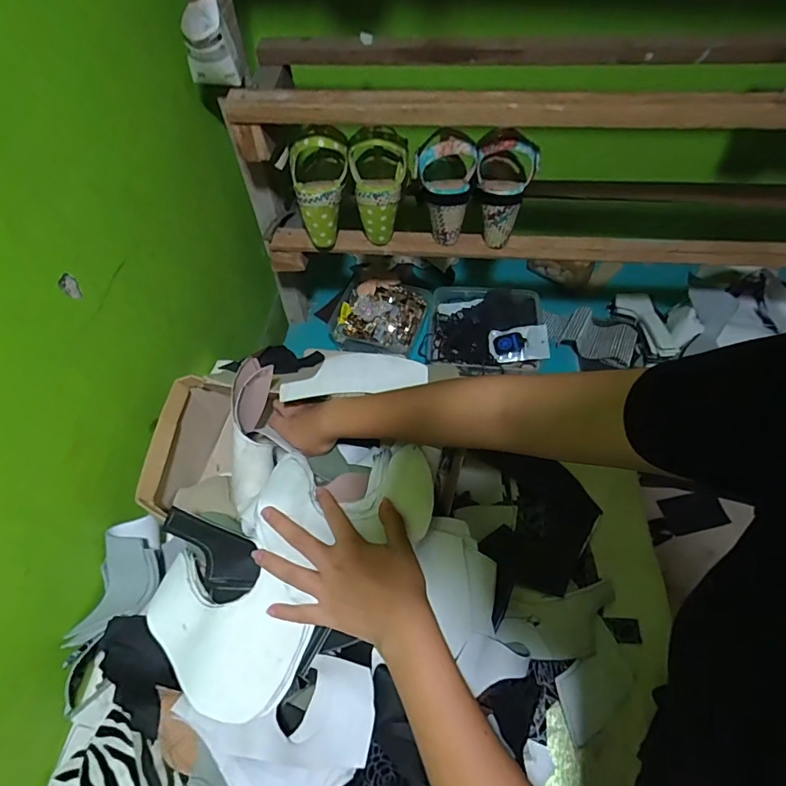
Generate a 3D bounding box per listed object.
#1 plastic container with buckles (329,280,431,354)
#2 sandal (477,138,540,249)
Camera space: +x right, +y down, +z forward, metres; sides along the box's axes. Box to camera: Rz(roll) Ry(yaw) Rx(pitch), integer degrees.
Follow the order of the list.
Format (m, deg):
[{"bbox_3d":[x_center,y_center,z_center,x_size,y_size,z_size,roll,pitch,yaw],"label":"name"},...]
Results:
[{"bbox_3d":[-0.024,-0.139,0.887,0.158,0.059,0.172,16,56,13],"label":"plastic container with buckles"},{"bbox_3d":[0.145,-0.261,0.635,0.082,0.139,0.046,10,31,9],"label":"sandal"}]

